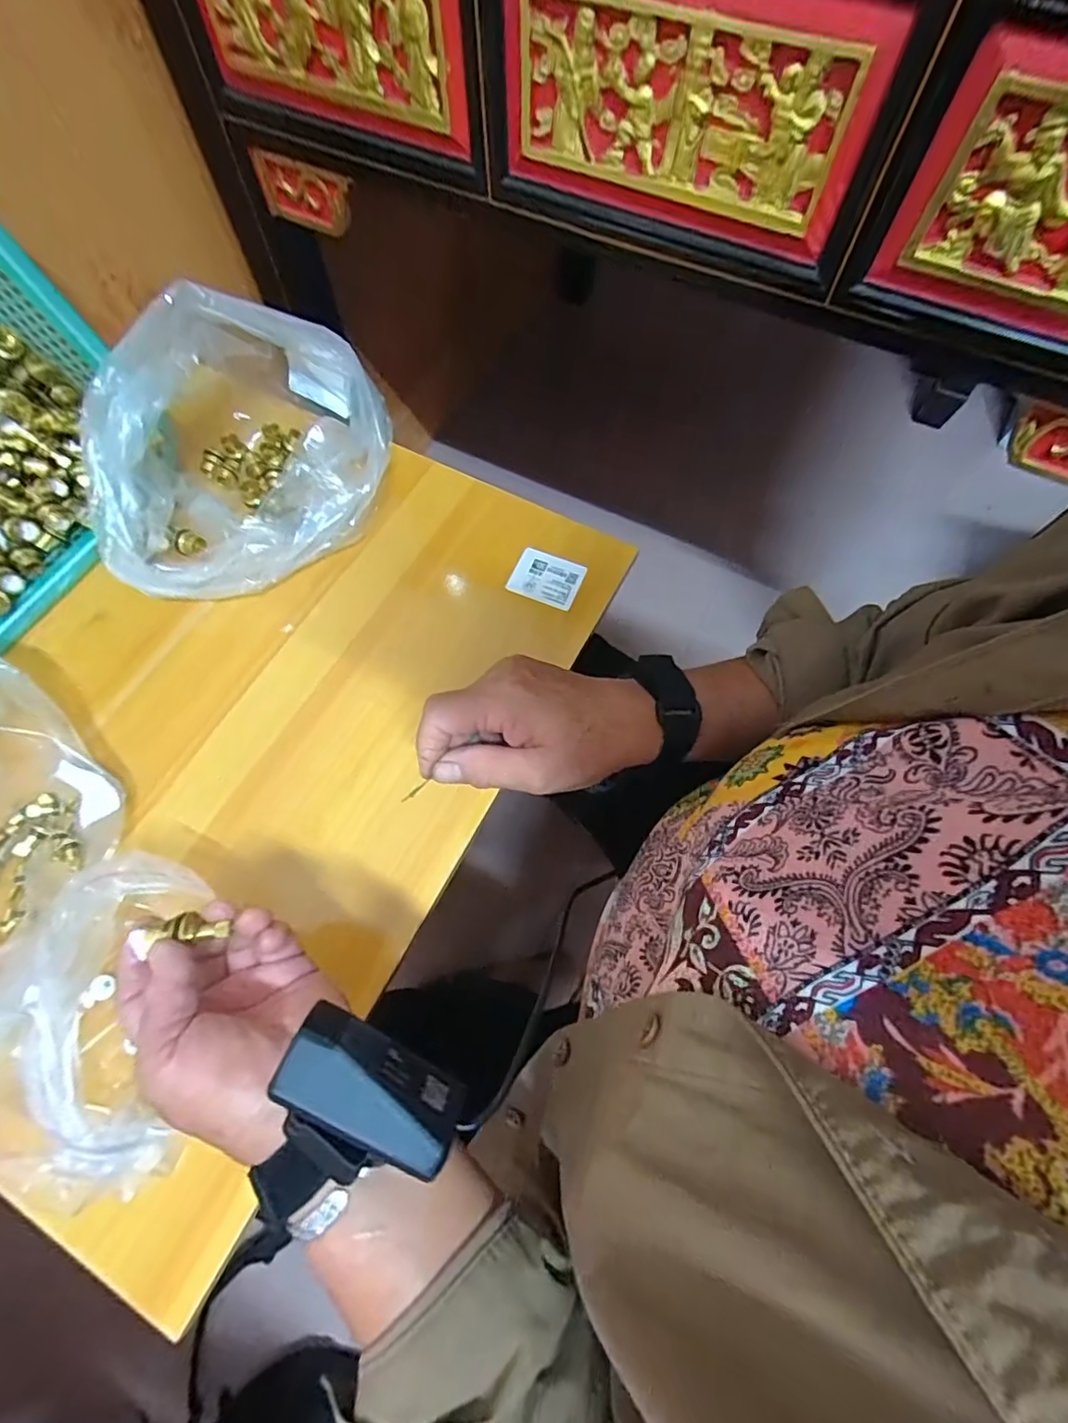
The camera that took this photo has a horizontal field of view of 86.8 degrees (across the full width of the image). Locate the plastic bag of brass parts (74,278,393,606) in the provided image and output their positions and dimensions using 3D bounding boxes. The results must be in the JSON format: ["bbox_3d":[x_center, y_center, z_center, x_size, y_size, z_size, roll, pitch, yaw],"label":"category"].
[{"bbox_3d":[-0.253,-0.222,0.464,0.238,0.125,0.202,-31,70,-14],"label":"plastic bag of brass parts"}]

